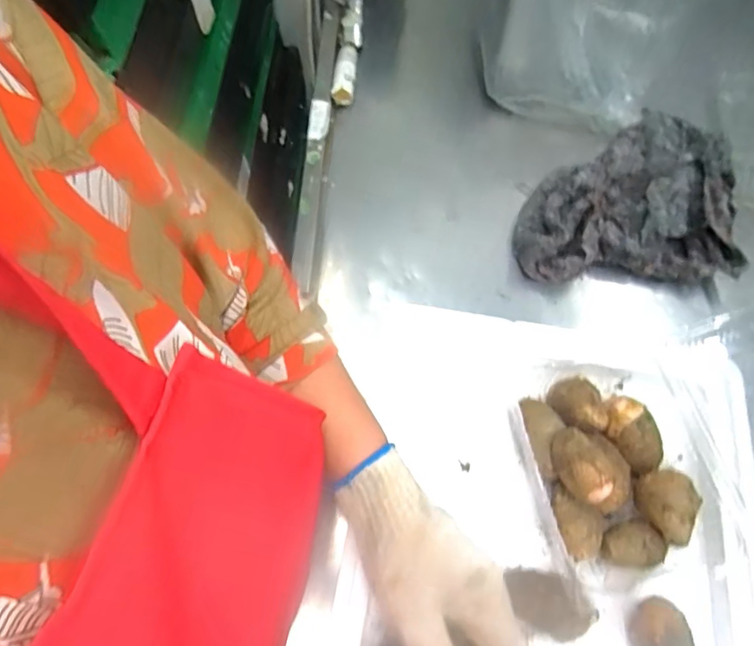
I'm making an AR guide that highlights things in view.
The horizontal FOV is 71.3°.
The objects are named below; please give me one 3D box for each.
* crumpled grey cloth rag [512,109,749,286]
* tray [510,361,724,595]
[{"bbox_3d":[0.262,-0.140,0.559,0.226,0.037,0.205,2,65,4],"label":"crumpled grey cloth rag"},{"bbox_3d":[0.179,0.107,0.402,0.130,0.060,0.170,-5,64,0],"label":"tray"}]

